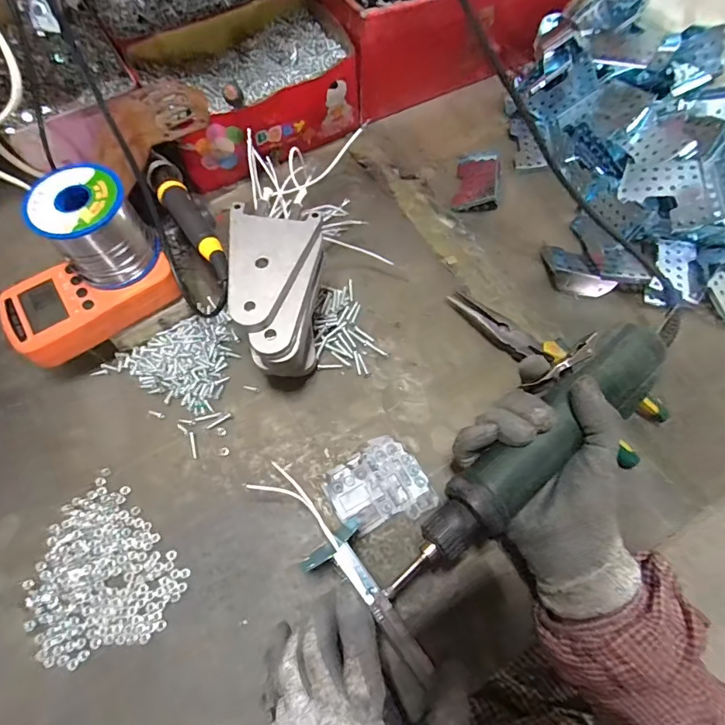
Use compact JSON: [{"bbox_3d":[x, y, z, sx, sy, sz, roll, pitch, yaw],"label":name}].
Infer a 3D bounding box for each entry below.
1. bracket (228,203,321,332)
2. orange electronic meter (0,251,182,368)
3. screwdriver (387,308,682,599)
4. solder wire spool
[{"bbox_3d":[-0.072,-0.070,0.322,0.065,0.014,0.097,8,66,4],"label":"bracket"},{"bbox_3d":[-0.219,-0.054,0.361,0.124,0.024,0.072,-32,70,-13],"label":"orange electronic meter"},{"bbox_3d":[0.127,0.049,0.296,0.277,0.034,0.043,-37,71,-14],"label":"screwdriver"},{"bbox_3d":[-0.201,-0.101,0.337,0.062,0.071,0.053,-41,72,-16],"label":"solder wire spool"}]

